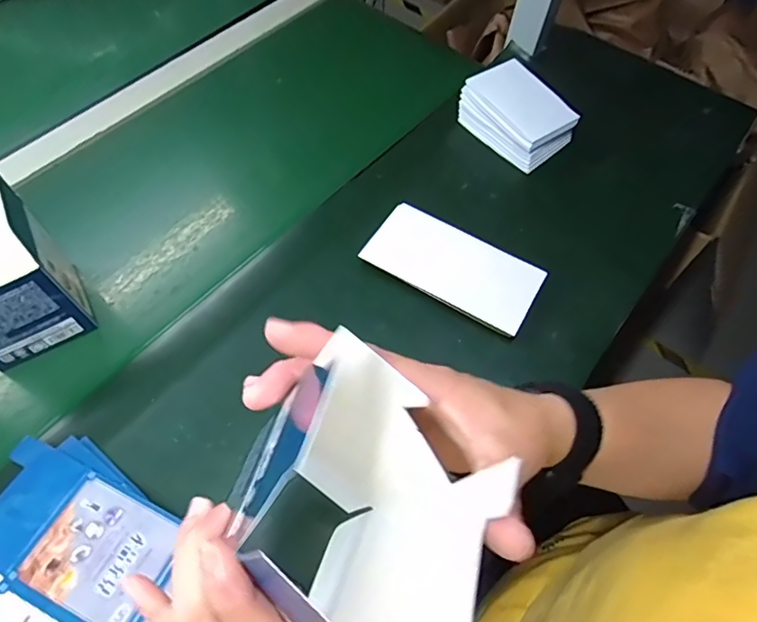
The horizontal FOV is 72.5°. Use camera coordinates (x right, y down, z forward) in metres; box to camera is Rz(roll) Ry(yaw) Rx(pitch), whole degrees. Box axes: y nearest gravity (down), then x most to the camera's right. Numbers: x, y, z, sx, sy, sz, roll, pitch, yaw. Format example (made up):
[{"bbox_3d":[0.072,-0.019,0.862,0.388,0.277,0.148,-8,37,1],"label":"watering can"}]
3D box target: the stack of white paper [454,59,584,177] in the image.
[{"bbox_3d":[0.156,-0.219,0.580,0.078,0.062,0.116,-39,70,-20],"label":"stack of white paper"}]

